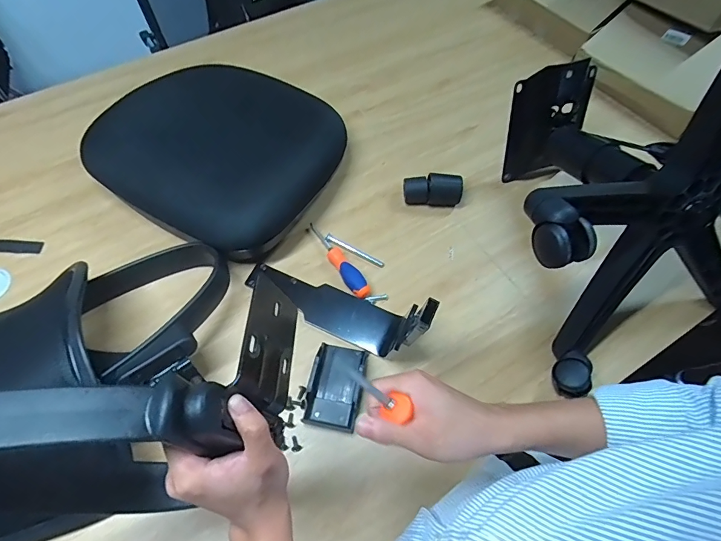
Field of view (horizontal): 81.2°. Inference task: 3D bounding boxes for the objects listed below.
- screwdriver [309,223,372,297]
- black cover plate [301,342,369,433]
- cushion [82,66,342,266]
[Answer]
[{"bbox_3d":[-0.040,-0.023,0.749,0.031,0.024,0.177,-29,67,-15],"label":"screwdriver"},{"bbox_3d":[-0.037,0.174,0.644,0.077,0.028,0.125,10,63,4],"label":"black cover plate"},{"bbox_3d":[-0.274,-0.248,0.832,0.442,0.074,0.392,28,66,13],"label":"cushion"}]

